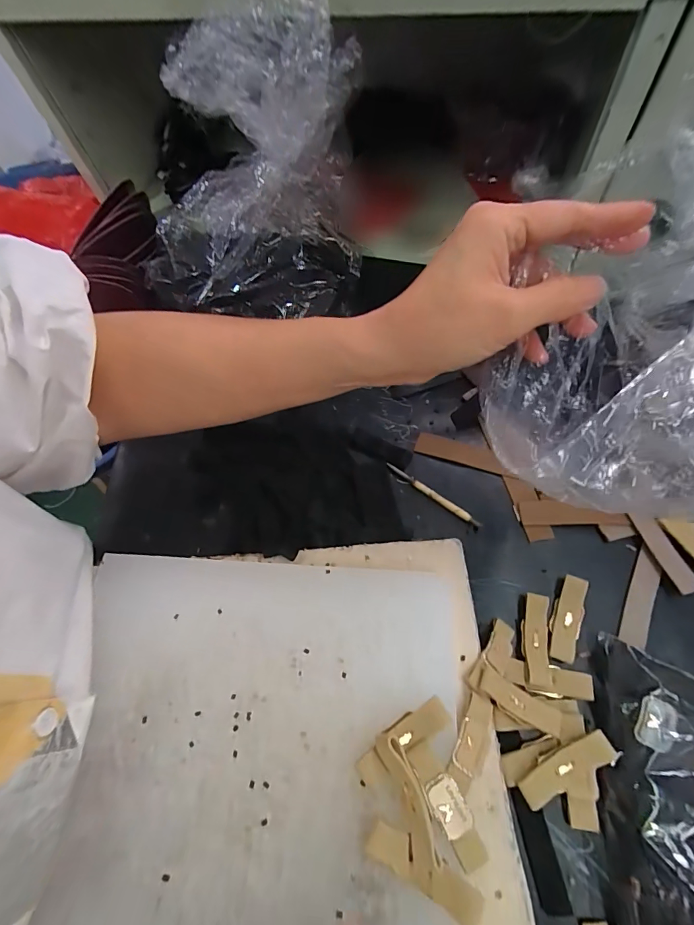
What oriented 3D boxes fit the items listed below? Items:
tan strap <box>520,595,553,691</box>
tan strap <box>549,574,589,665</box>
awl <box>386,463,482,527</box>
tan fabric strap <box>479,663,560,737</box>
[{"bbox_3d":[0.134,0.126,0.289,0.018,0.007,0.063,6,64,7],"label":"tan strap"},{"bbox_3d":[0.159,0.112,0.296,0.018,0.012,0.059,21,67,14],"label":"tan strap"},{"bbox_3d":[0.072,0.027,0.350,0.092,0.008,0.008,34,70,19],"label":"awl"},{"bbox_3d":[0.111,0.155,0.265,0.058,0.008,0.019,33,69,-1],"label":"tan fabric strap"}]

